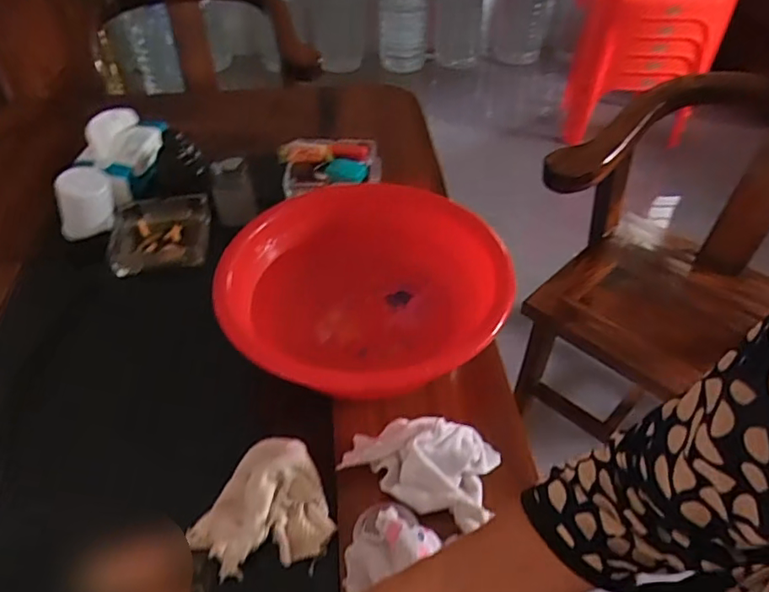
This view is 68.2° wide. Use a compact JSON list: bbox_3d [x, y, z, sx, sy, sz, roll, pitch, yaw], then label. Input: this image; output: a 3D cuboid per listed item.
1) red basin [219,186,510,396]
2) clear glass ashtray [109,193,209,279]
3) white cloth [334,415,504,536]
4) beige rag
[{"bbox_3d":[-0.026,-0.004,0.612,0.272,0.080,0.278,0,45,0],"label":"red basin"},{"bbox_3d":[-0.303,-0.090,0.764,0.128,0.028,0.125,-7,45,-6],"label":"clear glass ashtray"},{"bbox_3d":[0.032,0.145,0.511,0.131,0.046,0.077,14,46,14],"label":"white cloth"},{"bbox_3d":[-0.111,0.178,0.495,0.113,0.035,0.109,-13,46,-13],"label":"beige rag"}]

